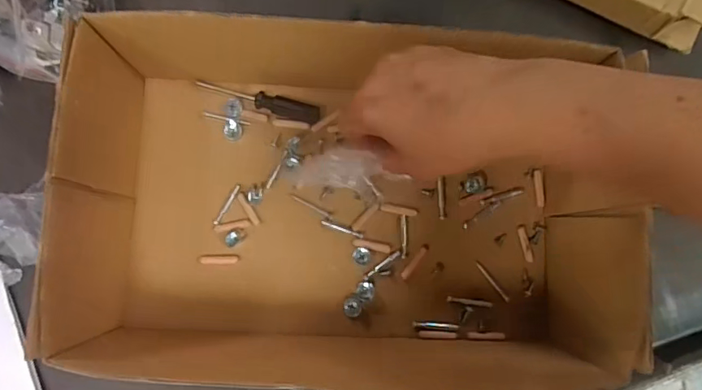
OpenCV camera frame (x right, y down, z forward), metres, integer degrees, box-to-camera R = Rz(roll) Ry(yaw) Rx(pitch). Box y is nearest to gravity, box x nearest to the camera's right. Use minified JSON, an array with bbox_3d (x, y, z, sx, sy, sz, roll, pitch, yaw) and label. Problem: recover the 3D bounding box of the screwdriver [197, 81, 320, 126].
[{"bbox_3d":[-0.073,-0.074,0.384,0.098,0.012,0.014,15,81,-2],"label":"screwdriver"}]

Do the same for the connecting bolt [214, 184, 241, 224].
[{"bbox_3d":[-0.096,0.007,0.381,0.005,0.004,0.035,29,83,0],"label":"connecting bolt"}]

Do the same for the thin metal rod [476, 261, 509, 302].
[{"bbox_3d":[0.110,0.067,0.380,0.004,0.004,0.037,-37,87,-7],"label":"thin metal rod"}]

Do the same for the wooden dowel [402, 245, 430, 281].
[{"bbox_3d":[0.050,0.052,0.384,0.006,0.004,0.032,38,83,1],"label":"wooden dowel"}]

